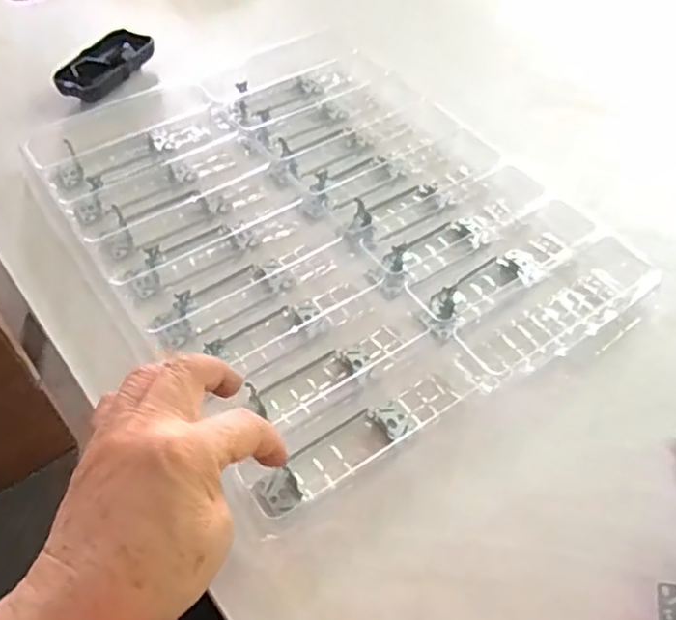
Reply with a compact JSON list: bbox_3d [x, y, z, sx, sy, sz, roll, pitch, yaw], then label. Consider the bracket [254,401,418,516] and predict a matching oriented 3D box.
[{"bbox_3d":[-0.001,0.090,0.403,0.108,0.007,0.029,-27,57,-20],"label":"bracket"}]

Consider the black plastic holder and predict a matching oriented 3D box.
[{"bbox_3d":[-0.235,-0.246,0.649,0.053,0.025,0.109,21,56,16],"label":"black plastic holder"}]

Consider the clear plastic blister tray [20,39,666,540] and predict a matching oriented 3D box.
[{"bbox_3d":[-0.022,-0.083,0.525,0.333,0.029,0.440,-30,58,-20],"label":"clear plastic blister tray"}]

